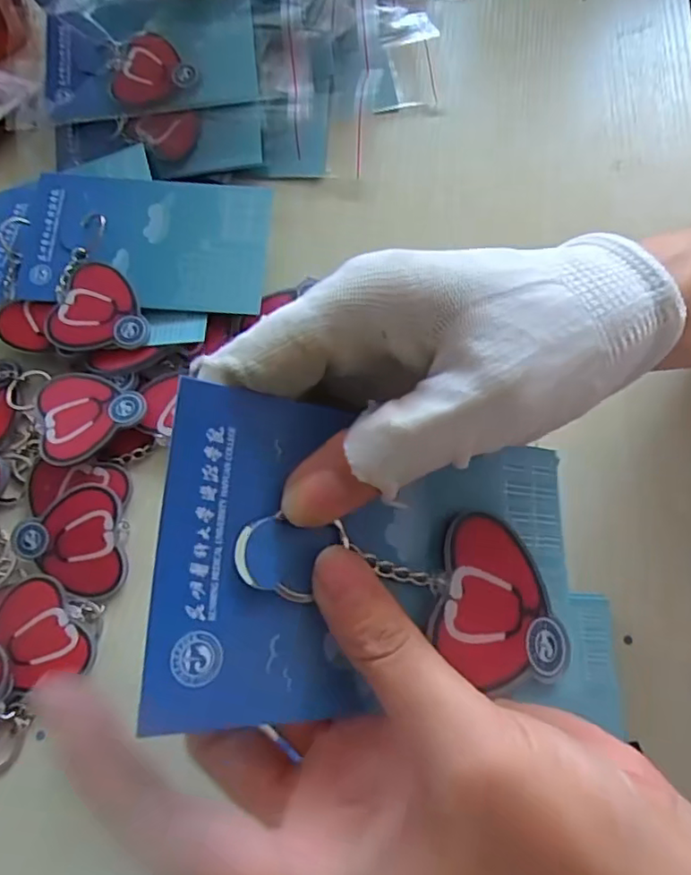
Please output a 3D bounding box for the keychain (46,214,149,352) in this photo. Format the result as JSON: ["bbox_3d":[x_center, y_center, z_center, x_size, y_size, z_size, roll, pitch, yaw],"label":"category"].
[{"bbox_3d":[-0.142,-0.081,0.329,0.048,0.012,0.080,-24,67,-9],"label":"keychain"}]

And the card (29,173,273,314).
[{"bbox_3d":[-0.111,-0.111,0.343,0.131,0.006,0.081,3,74,0],"label":"card"}]

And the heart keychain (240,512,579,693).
[{"bbox_3d":[0.021,0.040,0.170,0.106,0.006,0.045,21,63,-22],"label":"heart keychain"}]

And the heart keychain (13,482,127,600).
[{"bbox_3d":[-0.130,0.051,0.286,0.050,0.004,0.050,0,80,3],"label":"heart keychain"}]

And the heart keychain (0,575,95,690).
[{"bbox_3d":[-0.136,0.088,0.270,0.034,0.007,0.049,-35,69,-13],"label":"heart keychain"}]

